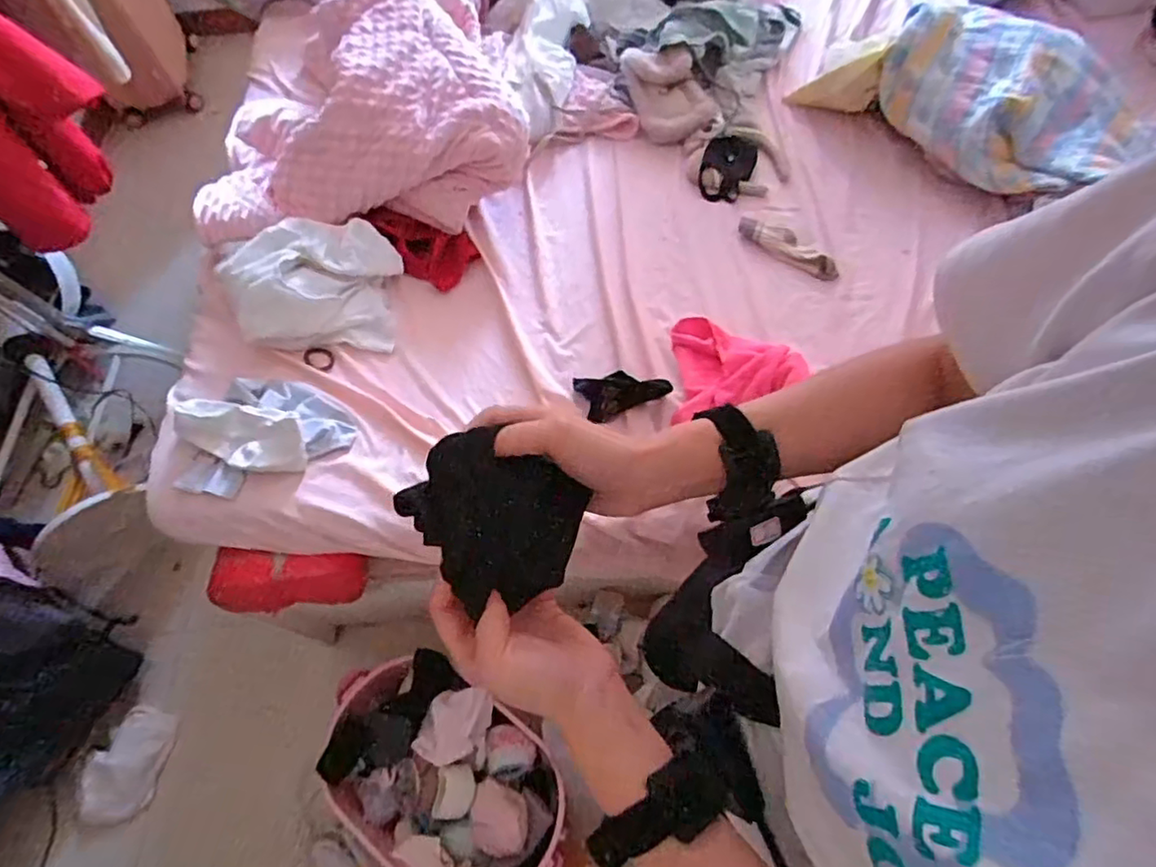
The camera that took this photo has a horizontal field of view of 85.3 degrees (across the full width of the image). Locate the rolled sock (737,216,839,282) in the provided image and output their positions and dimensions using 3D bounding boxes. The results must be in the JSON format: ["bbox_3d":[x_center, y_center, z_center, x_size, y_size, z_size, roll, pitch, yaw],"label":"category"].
[{"bbox_3d":[0.354,-0.315,1.052,0.182,0.013,0.057,33,70,17],"label":"rolled sock"}]

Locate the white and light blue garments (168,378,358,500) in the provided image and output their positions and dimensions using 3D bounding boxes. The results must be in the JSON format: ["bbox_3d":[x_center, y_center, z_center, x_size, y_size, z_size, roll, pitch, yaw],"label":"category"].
[{"bbox_3d":[-0.438,0.004,0.857,0.248,0.065,0.168,-3,64,2],"label":"white and light blue garments"}]

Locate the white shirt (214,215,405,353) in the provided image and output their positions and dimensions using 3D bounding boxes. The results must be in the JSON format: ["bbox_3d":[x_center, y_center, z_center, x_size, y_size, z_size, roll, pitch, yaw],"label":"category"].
[{"bbox_3d":[-0.402,-0.217,0.940,0.255,0.118,0.182,-10,64,-2],"label":"white shirt"}]

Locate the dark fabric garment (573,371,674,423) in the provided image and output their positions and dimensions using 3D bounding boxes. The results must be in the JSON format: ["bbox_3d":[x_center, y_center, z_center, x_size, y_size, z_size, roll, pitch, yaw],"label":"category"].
[{"bbox_3d":[0.058,-0.051,0.899,0.141,0.049,0.066,11,65,8],"label":"dark fabric garment"}]

